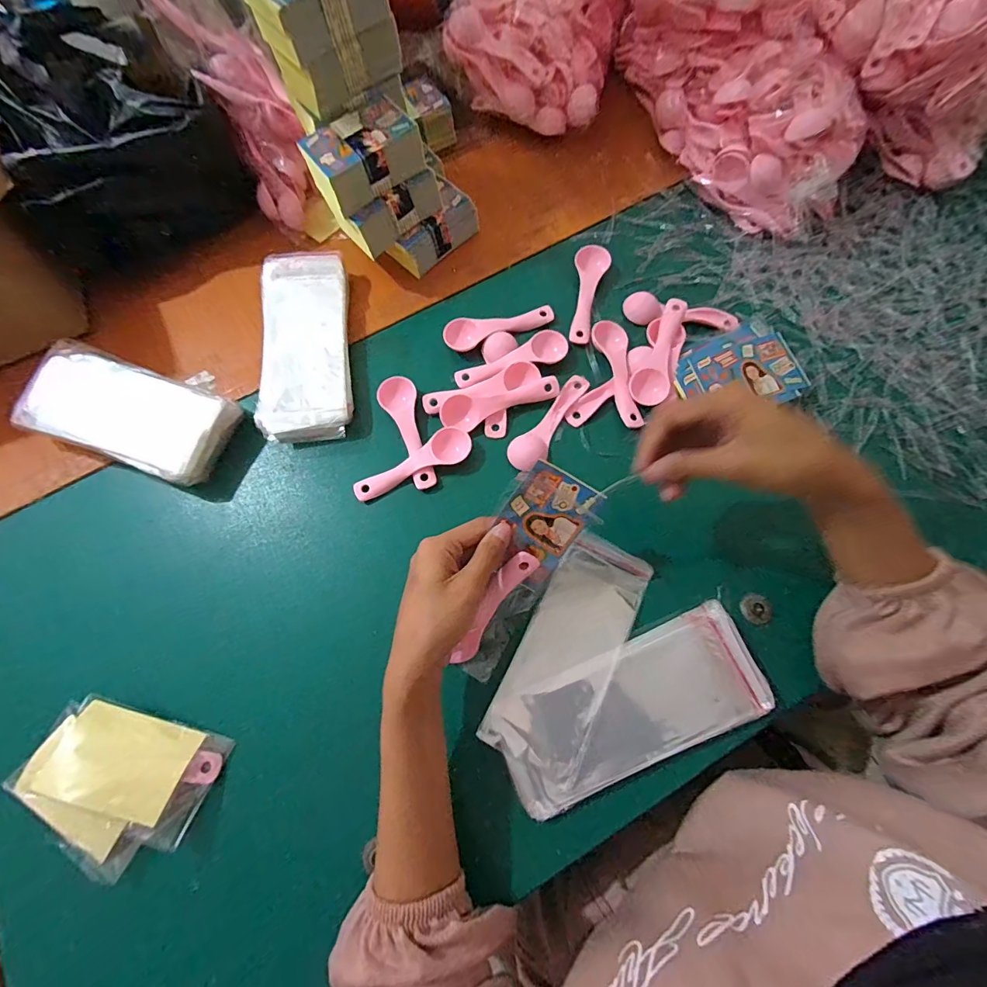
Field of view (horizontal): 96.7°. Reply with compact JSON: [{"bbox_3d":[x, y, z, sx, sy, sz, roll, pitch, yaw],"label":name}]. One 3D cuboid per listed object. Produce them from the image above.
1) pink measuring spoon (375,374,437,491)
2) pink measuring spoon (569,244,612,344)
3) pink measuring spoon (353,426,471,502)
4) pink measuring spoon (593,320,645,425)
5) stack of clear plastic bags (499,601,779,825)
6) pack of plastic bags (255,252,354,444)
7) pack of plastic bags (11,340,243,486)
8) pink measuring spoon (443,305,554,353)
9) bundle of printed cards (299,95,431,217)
[{"bbox_3d":[-0.076,-0.059,0.412,0.034,0.015,0.111,-24,74,-6],"label":"pink measuring spoon"},{"bbox_3d":[0.098,-0.205,0.450,0.034,0.011,0.112,9,74,4],"label":"pink measuring spoon"},{"bbox_3d":[-0.076,-0.029,0.404,0.113,0.013,0.033,-23,74,-5],"label":"pink measuring spoon"},{"bbox_3d":[0.121,-0.116,0.422,0.031,0.009,0.112,-10,73,-2],"label":"pink measuring spoon"},{"bbox_3d":[0.101,0.159,0.328,0.193,0.025,0.080,-23,74,-5],"label":"stack of clear plastic bags"},{"bbox_3d":[-0.185,-0.145,0.430,0.084,0.032,0.189,-6,73,0],"label":"pack of plastic bags"},{"bbox_3d":[-0.336,-0.073,0.411,0.187,0.044,0.092,19,75,7],"label":"pack of plastic bags"},{"bbox_3d":[0.006,-0.168,0.440,0.111,0.012,0.027,-15,74,-3],"label":"pink measuring spoon"},{"bbox_3d":[-0.121,-0.306,0.396,0.100,0.035,0.065,-37,76,-9],"label":"bundle of printed cards"}]

